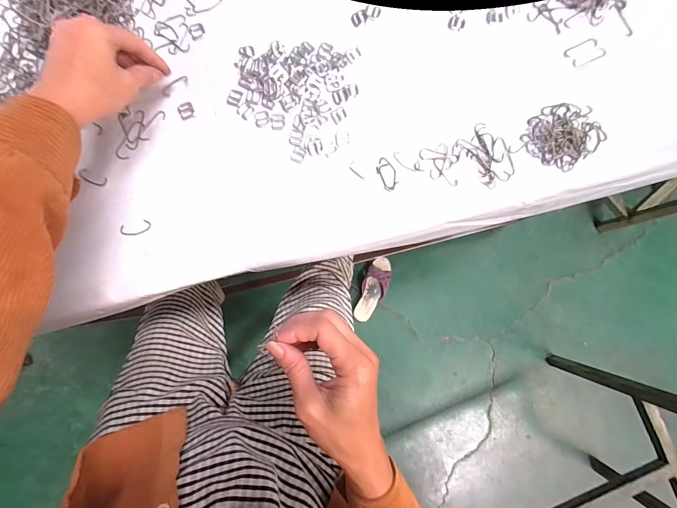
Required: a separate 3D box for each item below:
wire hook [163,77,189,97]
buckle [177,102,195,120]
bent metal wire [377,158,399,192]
[{"bbox_3d":[-0.184,-0.189,0.372,0.032,0.004,0.012,-31,86,-4],"label":"wire hook"},{"bbox_3d":[-0.171,-0.160,0.370,0.016,0.004,0.019,-22,85,-3],"label":"buckle"},{"bbox_3d":[0.055,-0.090,0.369,0.019,0.004,0.037,-26,85,-4],"label":"bent metal wire"}]

